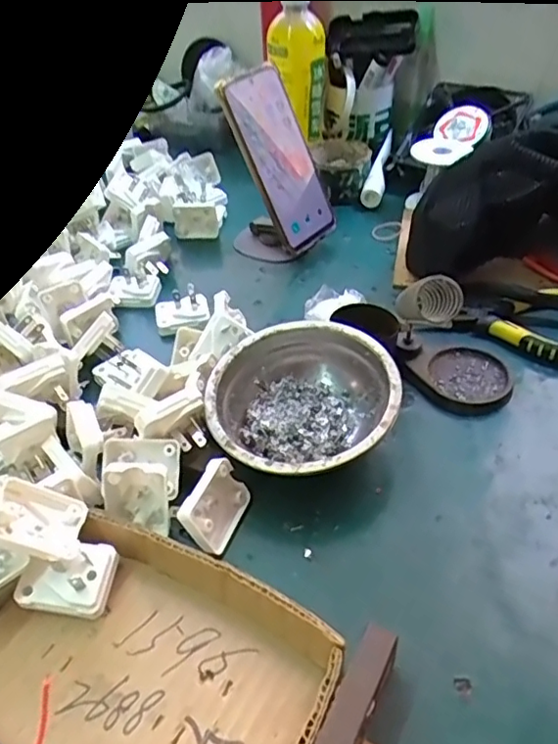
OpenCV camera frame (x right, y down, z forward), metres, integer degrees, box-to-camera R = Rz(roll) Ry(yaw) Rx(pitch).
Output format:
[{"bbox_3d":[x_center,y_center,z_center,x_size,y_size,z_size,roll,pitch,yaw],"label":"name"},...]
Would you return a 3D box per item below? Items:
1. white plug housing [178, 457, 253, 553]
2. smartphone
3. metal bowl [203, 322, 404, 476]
[{"bbox_3d":[-0.037,0.083,0.355,0.015,0.040,0.048,-18,28,37],"label":"white plug housing"},{"bbox_3d":[0.001,-0.200,0.552,0.073,0.163,0.014,-39,23,-26],"label":"smartphone"},{"bbox_3d":[0.015,0.025,0.398,0.124,0.054,0.120,-1,42,1],"label":"metal bowl"}]

